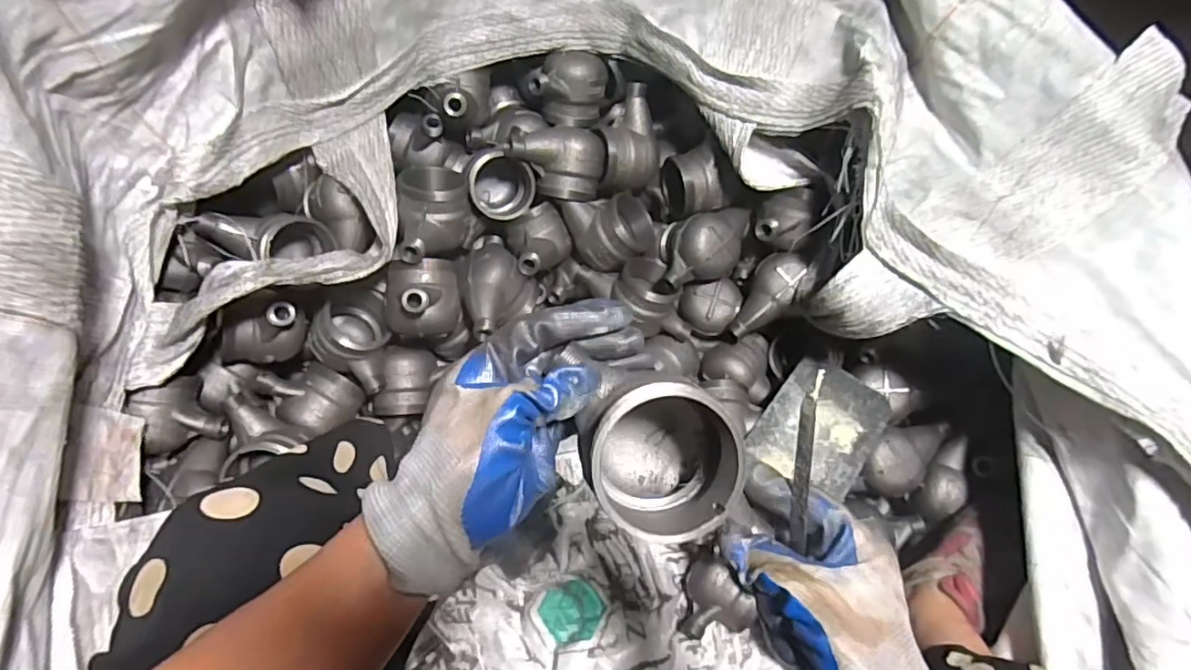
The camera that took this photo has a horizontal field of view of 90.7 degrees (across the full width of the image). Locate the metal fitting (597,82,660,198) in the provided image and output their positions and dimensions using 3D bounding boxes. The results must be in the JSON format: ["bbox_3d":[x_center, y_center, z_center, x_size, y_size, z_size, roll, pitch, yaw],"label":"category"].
[{"bbox_3d":[0.030,-0.245,0.748,0.079,0.080,0.123,-11,100,-23],"label":"metal fitting"}]

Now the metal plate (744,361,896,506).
[{"bbox_3d":[0.260,0.107,0.682,0.118,0.010,0.162,32,64,18],"label":"metal plate"}]

